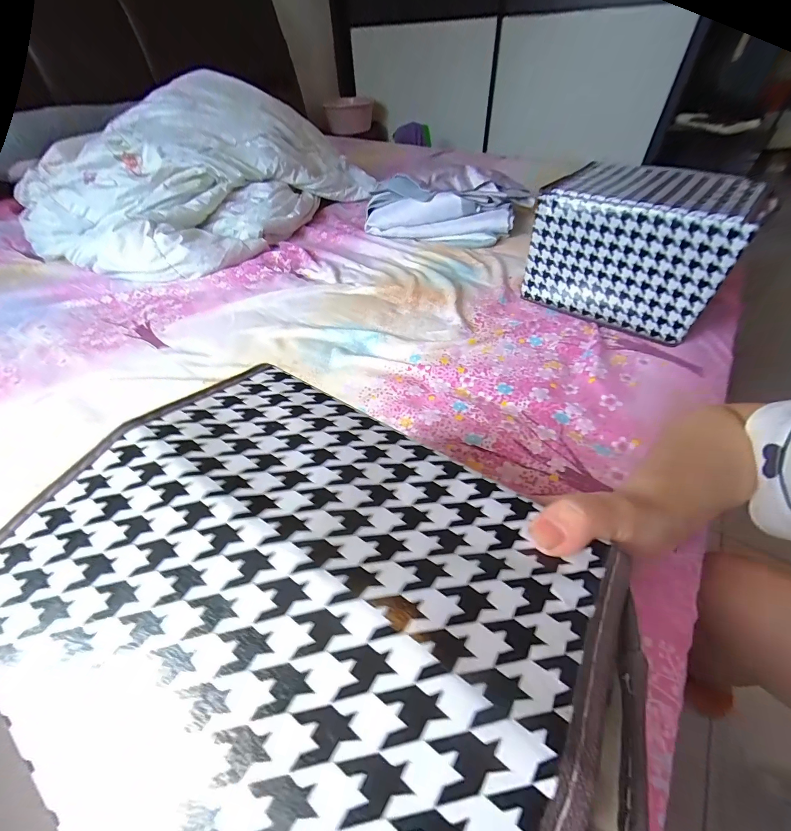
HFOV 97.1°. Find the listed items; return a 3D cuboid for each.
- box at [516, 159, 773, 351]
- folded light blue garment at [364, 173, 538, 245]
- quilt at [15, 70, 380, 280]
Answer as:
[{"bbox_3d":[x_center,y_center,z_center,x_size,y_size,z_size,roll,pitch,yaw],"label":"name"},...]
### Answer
[{"bbox_3d":[0.369,-0.268,0.551,0.268,0.158,0.213,28,56,26],"label":"box"},{"bbox_3d":[0.109,-0.496,0.826,0.344,0.100,0.207,6,49,10],"label":"folded light blue garment"},{"bbox_3d":[-0.493,-0.635,0.878,0.586,0.245,0.747,25,55,24],"label":"quilt"}]

